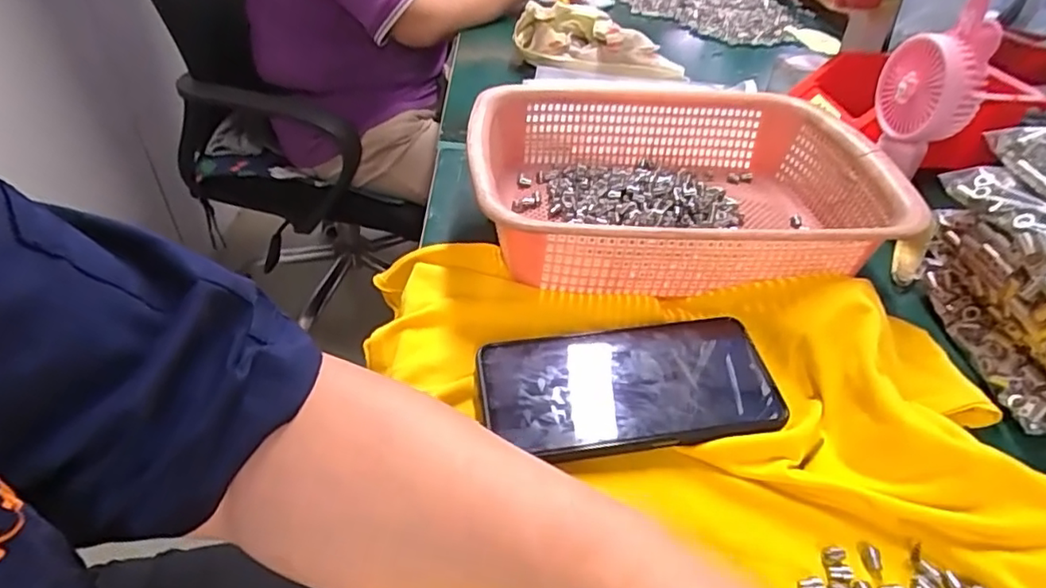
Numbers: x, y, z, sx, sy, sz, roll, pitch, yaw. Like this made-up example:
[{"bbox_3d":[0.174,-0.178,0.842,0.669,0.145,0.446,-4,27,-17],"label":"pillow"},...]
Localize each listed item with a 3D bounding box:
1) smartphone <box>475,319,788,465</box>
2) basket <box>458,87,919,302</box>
[{"bbox_3d":[0.060,0.051,0.336,0.163,0.013,0.077,-4,40,-8],"label":"smartphone"},{"bbox_3d":[0.109,-0.084,0.449,0.281,0.070,0.211,0,40,-4],"label":"basket"}]

